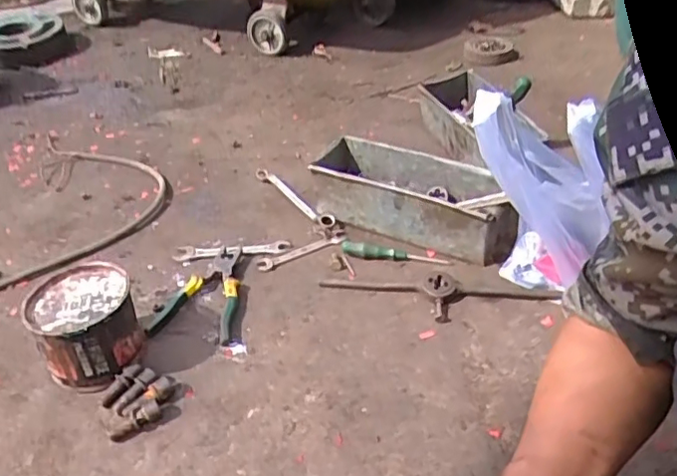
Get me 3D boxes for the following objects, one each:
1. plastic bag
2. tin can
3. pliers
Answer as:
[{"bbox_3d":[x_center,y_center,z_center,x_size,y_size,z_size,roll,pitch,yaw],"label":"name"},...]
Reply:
[{"bbox_3d":[0.246,-0.053,0.731,0.112,0.299,0.113,-26,39,1],"label":"plastic bag"},{"bbox_3d":[-0.309,0.108,0.737,0.115,0.102,0.122,-1,37,1],"label":"tin can"},{"bbox_3d":[-0.197,0.082,0.837,0.113,0.026,0.187,-2,37,0],"label":"pliers"}]

